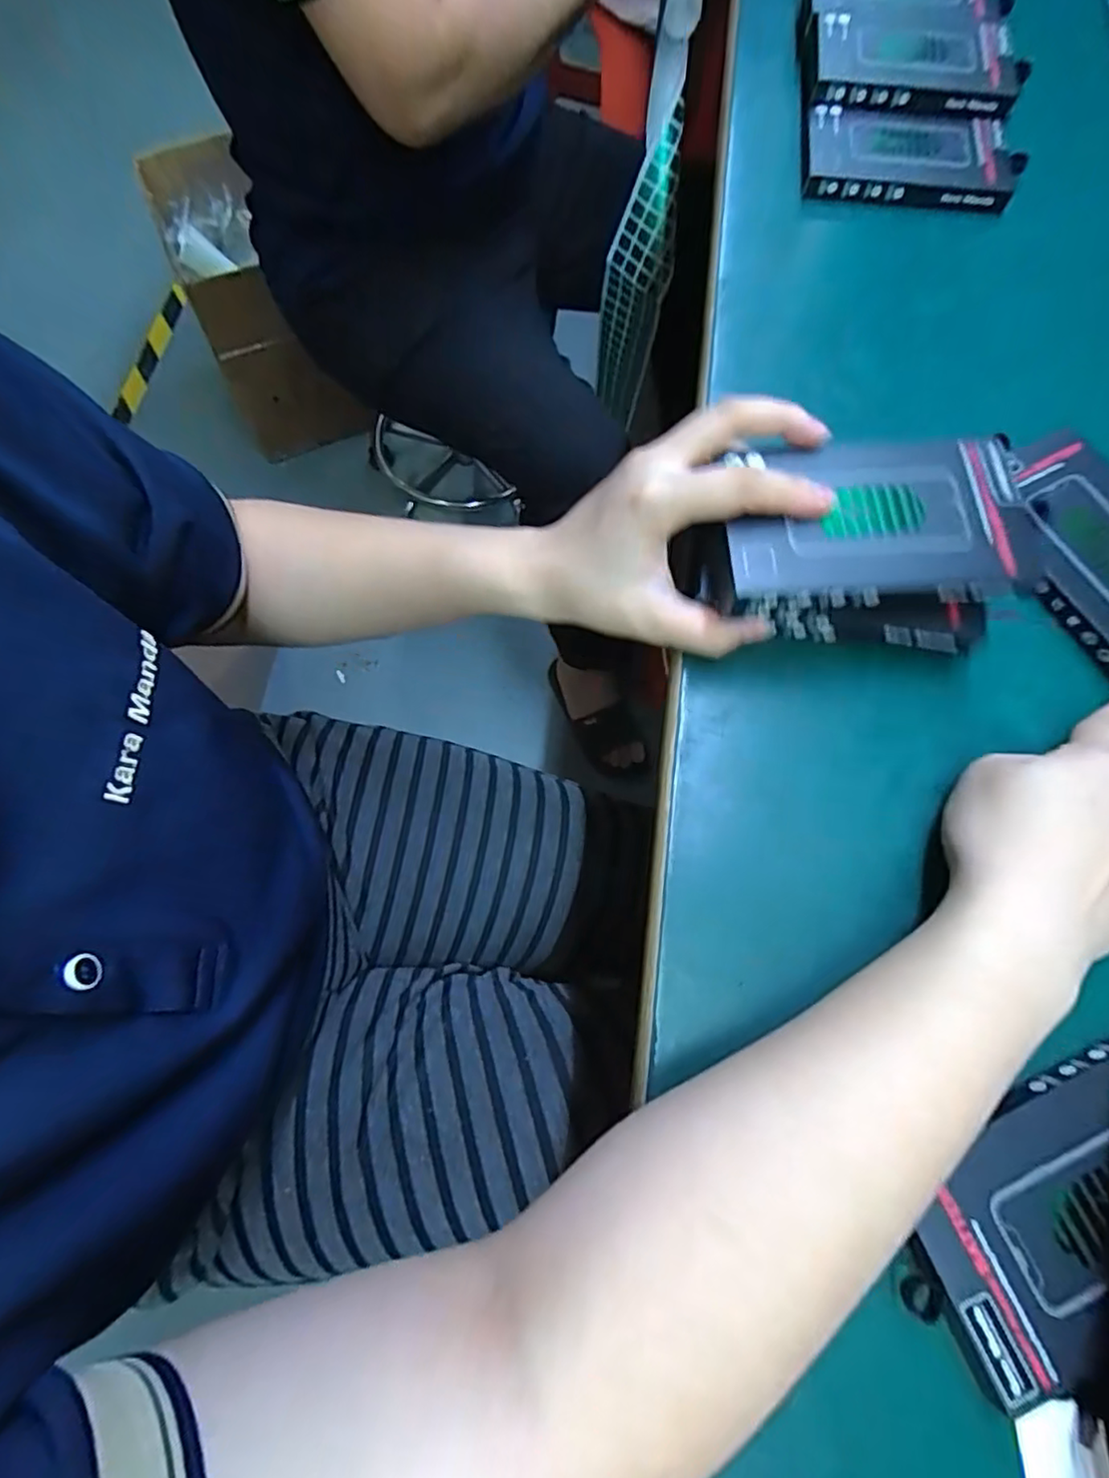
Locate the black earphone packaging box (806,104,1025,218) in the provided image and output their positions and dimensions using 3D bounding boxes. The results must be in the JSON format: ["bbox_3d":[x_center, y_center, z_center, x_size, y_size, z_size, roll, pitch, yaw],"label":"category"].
[{"bbox_3d":[0.243,-0.393,0.429,0.137,0.022,0.073,8,72,5],"label":"black earphone packaging box"}]

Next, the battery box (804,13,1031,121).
[{"bbox_3d":[0.253,-0.476,0.442,0.140,0.021,0.095,9,71,2],"label":"battery box"}]

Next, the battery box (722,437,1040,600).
[{"bbox_3d":[0.143,-0.099,0.281,0.133,0.012,0.073,-4,71,1],"label":"battery box"}]

